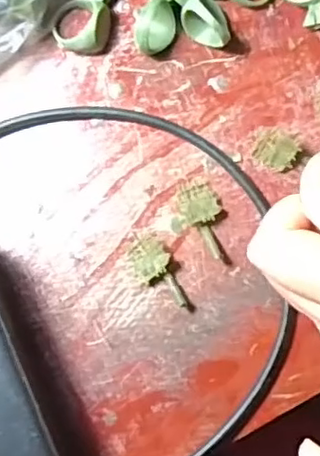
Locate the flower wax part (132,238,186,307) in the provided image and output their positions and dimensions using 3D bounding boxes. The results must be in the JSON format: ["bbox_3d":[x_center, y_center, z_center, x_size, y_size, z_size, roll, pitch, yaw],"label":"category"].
[{"bbox_3d":[-0.002,0.021,0.288,0.016,0.008,0.033,-20,90,-1],"label":"flower wax part"}]

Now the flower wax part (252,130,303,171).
[{"bbox_3d":[0.053,-0.037,0.288,0.019,0.011,0.017,29,89,-1],"label":"flower wax part"}]

